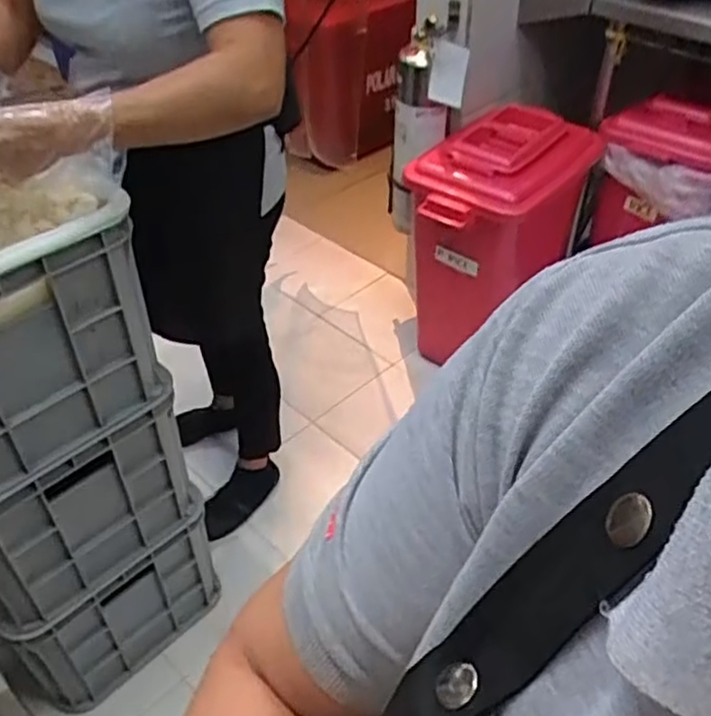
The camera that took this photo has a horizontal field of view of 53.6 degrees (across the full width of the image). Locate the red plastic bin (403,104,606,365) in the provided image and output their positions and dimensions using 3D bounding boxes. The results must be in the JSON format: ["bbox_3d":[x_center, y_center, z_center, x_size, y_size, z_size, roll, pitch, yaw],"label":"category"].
[{"bbox_3d":[0.339,-0.268,1.773,0.403,0.583,0.254,-31,50,-29],"label":"red plastic bin"}]

